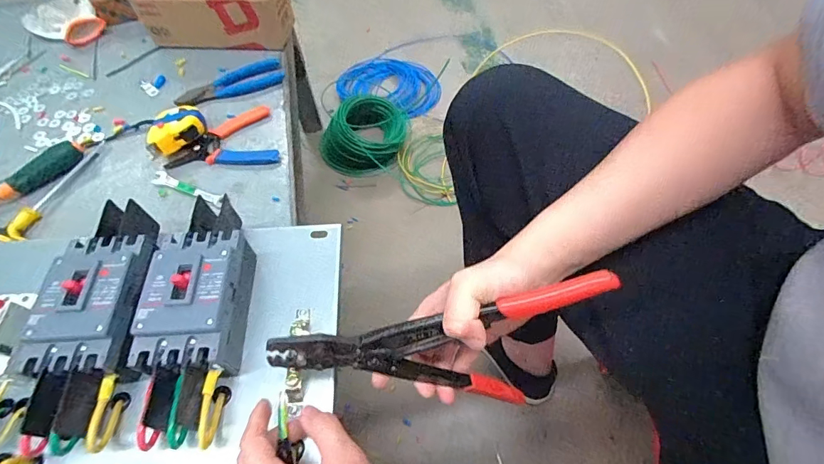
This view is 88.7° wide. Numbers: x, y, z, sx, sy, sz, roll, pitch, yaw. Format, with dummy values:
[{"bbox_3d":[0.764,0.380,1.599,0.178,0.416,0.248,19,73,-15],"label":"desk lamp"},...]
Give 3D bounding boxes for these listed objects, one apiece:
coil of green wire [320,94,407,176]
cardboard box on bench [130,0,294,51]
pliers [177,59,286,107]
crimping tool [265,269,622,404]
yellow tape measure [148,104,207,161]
[{"bbox_3d":[-0.125,-0.261,1.092,0.199,0.118,0.188,-2,58,3],"label":"coil of green wire"},{"bbox_3d":[-0.312,-0.363,0.687,0.234,0.079,0.102,4,58,6],"label":"cardboard box on bench"},{"bbox_3d":[-0.276,-0.228,0.641,0.156,0.011,0.060,-22,59,-10],"label":"pliers"},{"bbox_3d":[0.024,0.114,0.364,0.265,0.159,0.047,-10,58,-2],"label":"crimping tool"},{"bbox_3d":[-0.323,-0.142,0.579,0.079,0.035,0.069,-26,60,-12],"label":"yellow tape measure"}]

